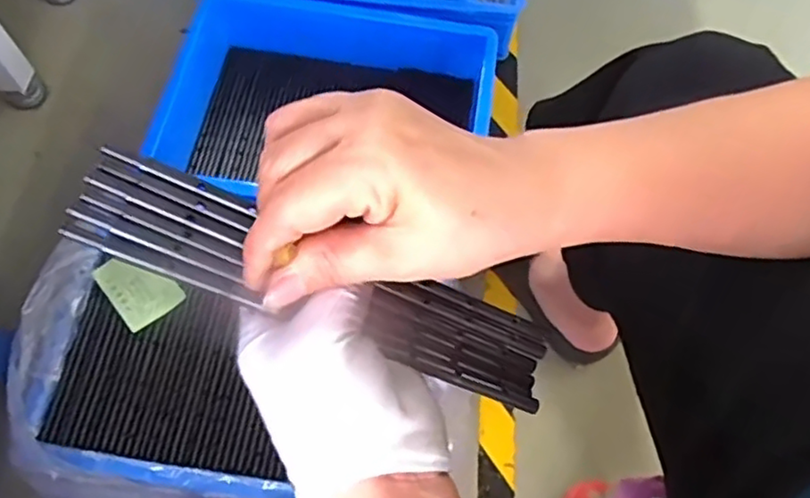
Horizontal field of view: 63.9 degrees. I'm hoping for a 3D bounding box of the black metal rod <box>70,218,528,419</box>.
[{"bbox_3d":[-0.035,0.033,0.287,0.221,0.005,0.009,24,66,-16],"label":"black metal rod"}]

